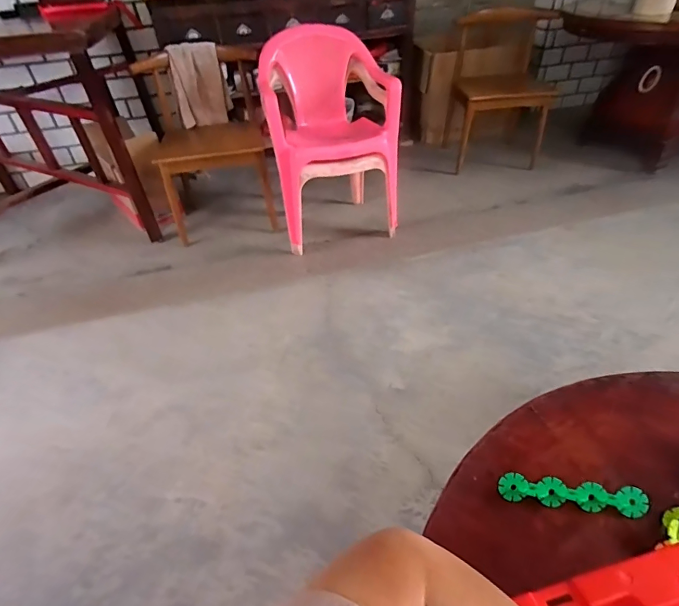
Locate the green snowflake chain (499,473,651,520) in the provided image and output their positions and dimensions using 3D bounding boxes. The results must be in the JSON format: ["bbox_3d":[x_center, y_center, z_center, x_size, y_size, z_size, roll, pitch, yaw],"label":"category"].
[{"bbox_3d":[0.265,0.220,0.463,0.154,0.024,0.026,4,42,10],"label":"green snowflake chain"}]

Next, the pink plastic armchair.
[{"bbox_3d":[-0.029,-0.706,1.741,0.535,0.703,0.504,-7,42,-3],"label":"pink plastic armchair"}]

